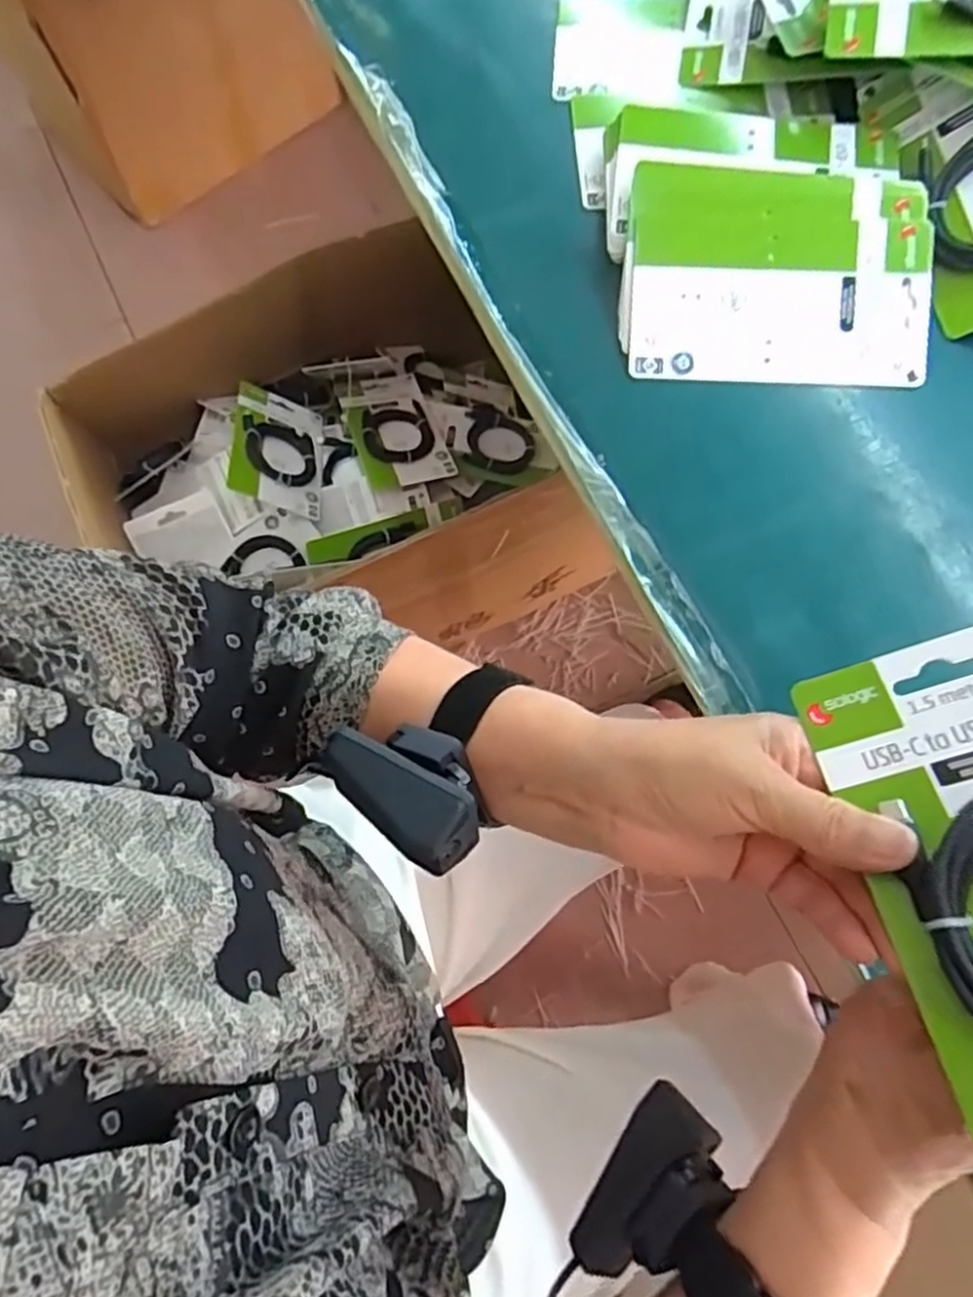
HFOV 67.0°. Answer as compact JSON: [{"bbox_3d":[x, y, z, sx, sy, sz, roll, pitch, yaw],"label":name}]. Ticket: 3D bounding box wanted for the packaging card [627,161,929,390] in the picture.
[{"bbox_3d":[0.184,-0.238,0.463,0.180,0.009,0.141,2,90,1],"label":"packaging card"}]

